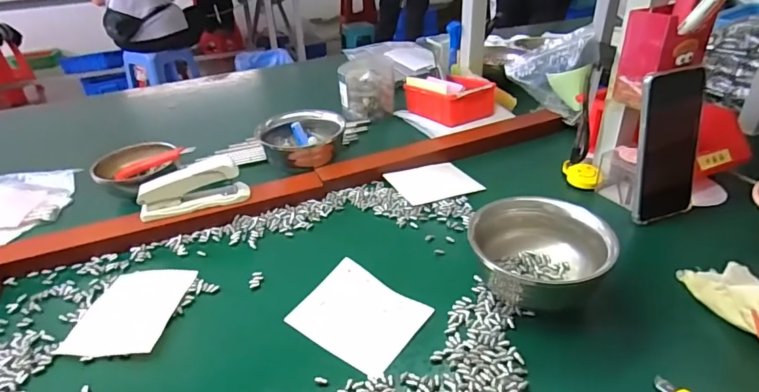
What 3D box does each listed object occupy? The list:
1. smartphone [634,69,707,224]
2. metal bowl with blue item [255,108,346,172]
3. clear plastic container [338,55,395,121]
[{"bbox_3d":[0.320,-0.053,0.503,0.085,0.165,0.011,-12,23,-11],"label":"smartphone"},{"bbox_3d":[-0.108,-0.079,0.669,0.100,0.075,0.105,-3,32,2],"label":"metal bowl with blue item"},{"bbox_3d":[-0.022,-0.193,0.824,0.097,0.089,0.079,-3,32,1],"label":"clear plastic container"}]

